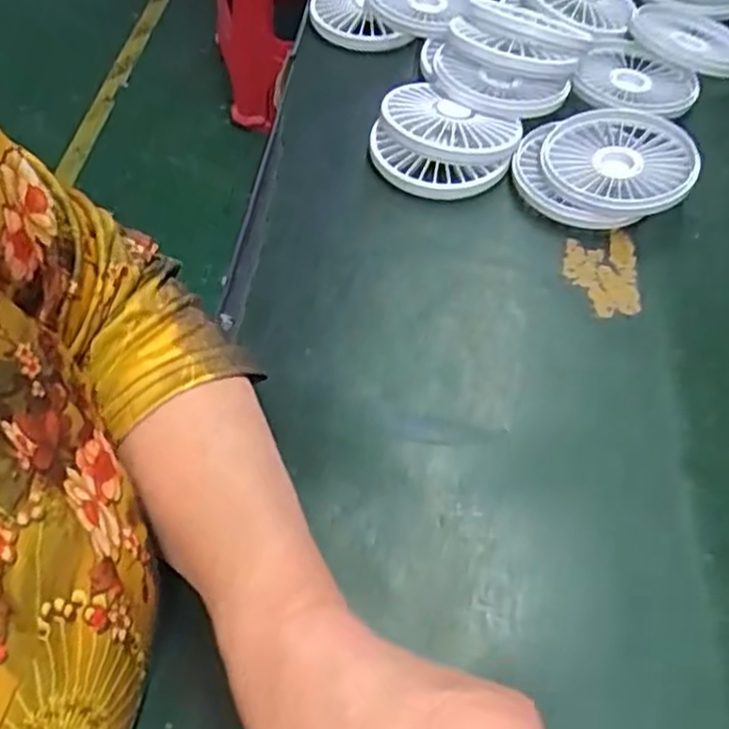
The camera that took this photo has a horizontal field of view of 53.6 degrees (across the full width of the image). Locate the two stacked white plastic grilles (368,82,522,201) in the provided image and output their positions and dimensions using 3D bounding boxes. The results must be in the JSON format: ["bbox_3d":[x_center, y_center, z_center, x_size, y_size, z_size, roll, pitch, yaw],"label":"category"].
[{"bbox_3d":[0.049,-0.139,0.452,0.084,0.033,0.078,1,54,-1],"label":"two stacked white plastic grilles"}]

